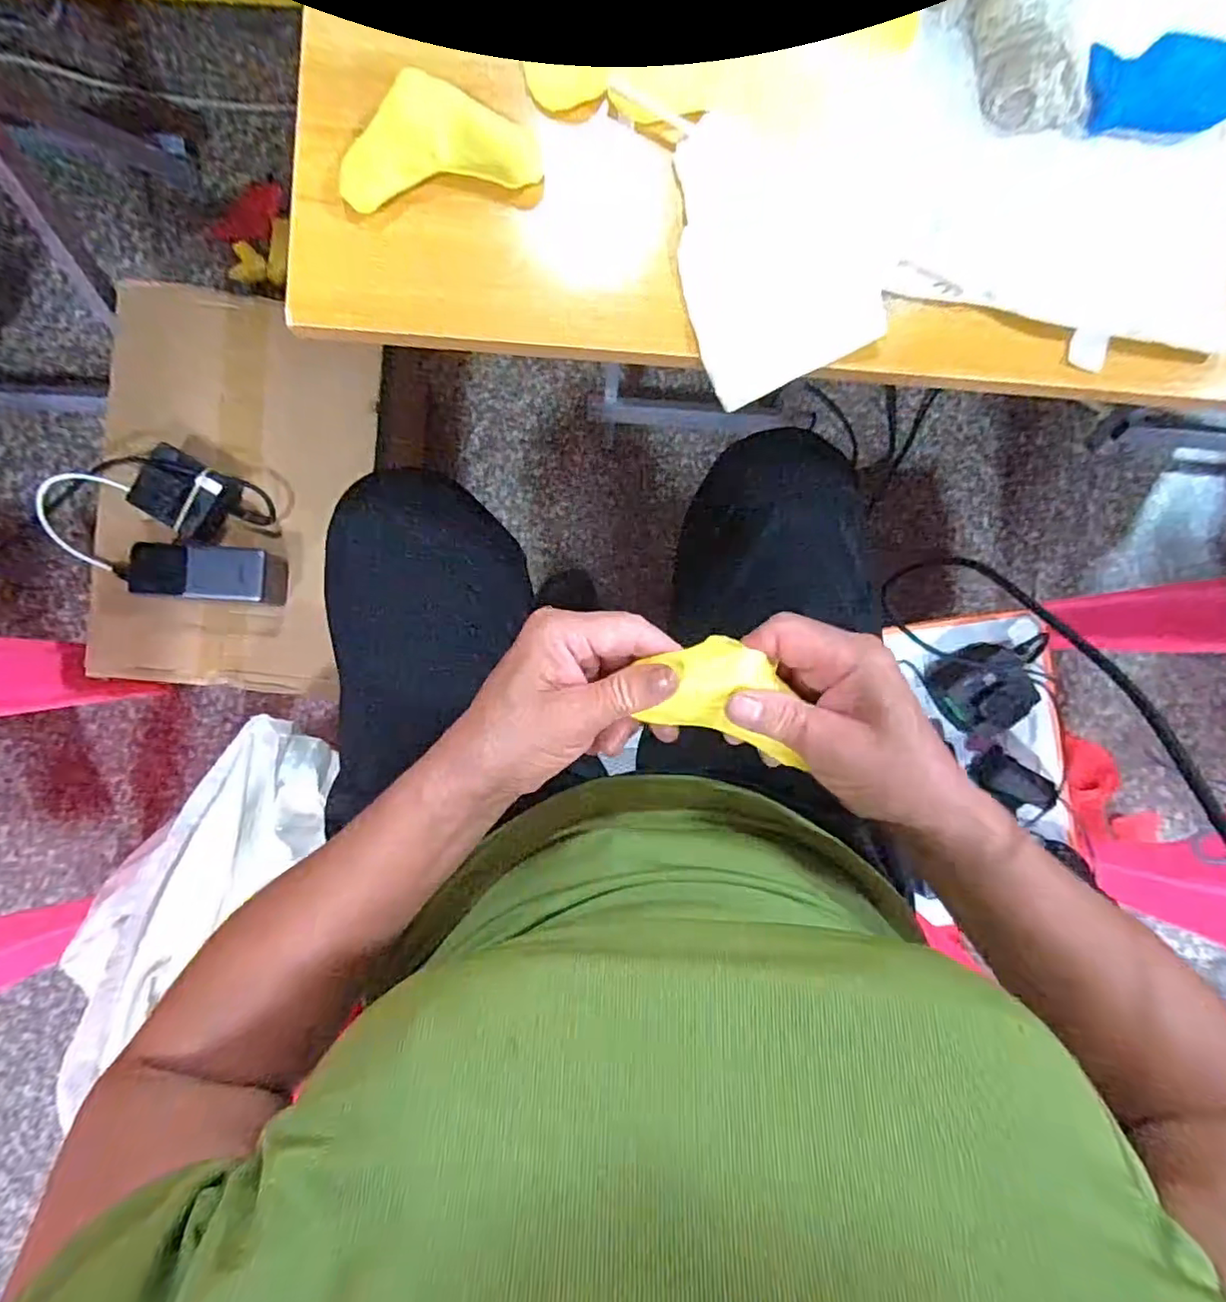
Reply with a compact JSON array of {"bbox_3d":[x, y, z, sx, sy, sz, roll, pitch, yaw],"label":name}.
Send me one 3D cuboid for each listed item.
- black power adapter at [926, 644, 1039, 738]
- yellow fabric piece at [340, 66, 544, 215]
[{"bbox_3d":[0.386,0.038,0.629,0.082,0.050,0.089,0,90,-2],"label":"black power adapter"},{"bbox_3d":[-0.097,-0.281,0.333,0.107,0.016,0.056,-12,90,-2],"label":"yellow fabric piece"}]

